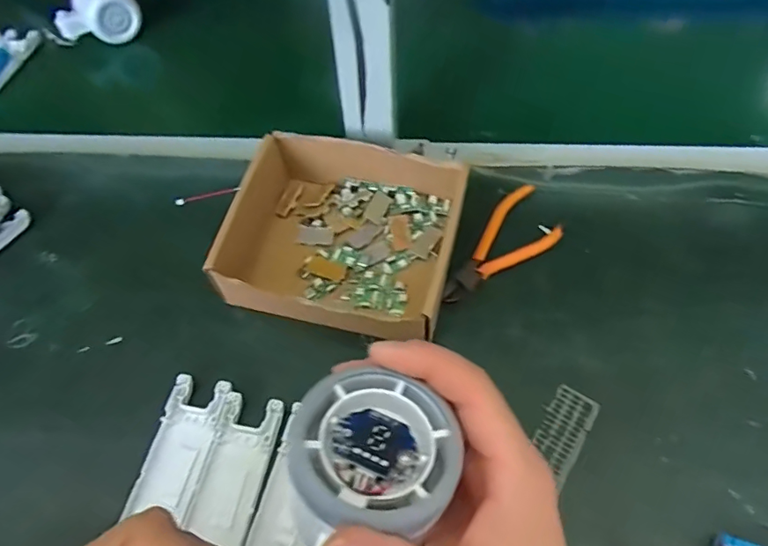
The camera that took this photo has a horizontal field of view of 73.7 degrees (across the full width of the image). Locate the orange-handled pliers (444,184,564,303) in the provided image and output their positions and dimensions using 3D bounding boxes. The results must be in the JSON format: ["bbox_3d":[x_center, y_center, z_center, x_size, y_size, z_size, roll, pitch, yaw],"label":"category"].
[{"bbox_3d":[0.089,-0.022,0.408,0.119,0.010,0.051,-34,61,-17],"label":"orange-handled pliers"}]

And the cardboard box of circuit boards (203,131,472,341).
[{"bbox_3d":[-0.027,-0.035,0.393,0.162,0.053,0.152,10,58,10],"label":"cardboard box of circuit boards"}]

